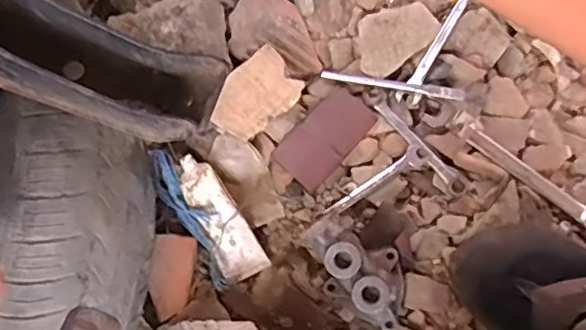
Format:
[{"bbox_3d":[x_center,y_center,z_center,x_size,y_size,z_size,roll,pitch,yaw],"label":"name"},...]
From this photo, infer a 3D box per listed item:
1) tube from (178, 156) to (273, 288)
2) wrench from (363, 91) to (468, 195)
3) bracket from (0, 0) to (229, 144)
[{"bbox_3d":[-0.067,0.050,0.570,0.041,0.016,0.127,-28,104,-5],"label":"tube"},{"bbox_3d":[0.121,-0.023,0.599,0.016,0.010,0.133,-40,82,-7],"label":"wrench"},{"bbox_3d":[-0.143,-0.077,0.383,0.189,0.155,0.068,23,83,4],"label":"bracket"}]

